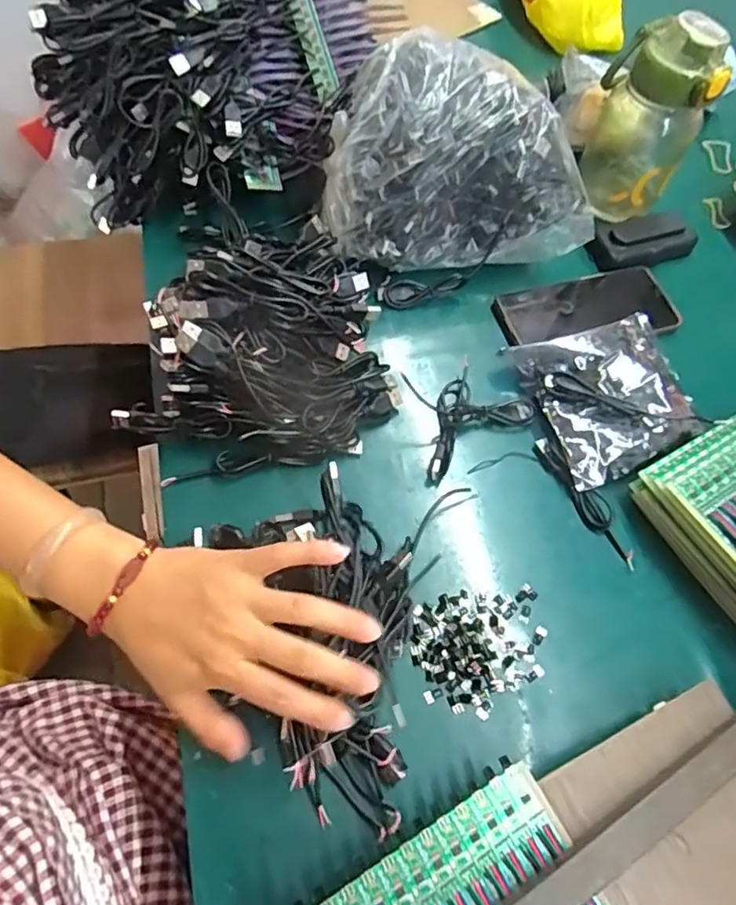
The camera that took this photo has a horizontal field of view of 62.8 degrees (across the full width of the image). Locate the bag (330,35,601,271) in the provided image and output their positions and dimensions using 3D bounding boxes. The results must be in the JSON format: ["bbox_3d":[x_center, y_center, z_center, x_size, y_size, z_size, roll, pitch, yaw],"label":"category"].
[{"bbox_3d":[0.081,-0.255,0.525,0.230,0.131,0.125,-3,63,-5],"label":"bag"}]

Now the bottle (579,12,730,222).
[{"bbox_3d":[0.262,-0.314,0.570,0.091,0.175,0.088,27,65,10],"label":"bottle"}]

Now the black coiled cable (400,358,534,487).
[{"bbox_3d":[0.070,-0.038,0.494,0.110,0.012,0.090,-33,70,-18],"label":"black coiled cable"}]

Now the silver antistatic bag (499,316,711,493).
[{"bbox_3d":[0.204,-0.049,0.498,0.131,0.030,0.129,-19,66,-12],"label":"silver antistatic bag"}]

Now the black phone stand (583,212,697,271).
[{"bbox_3d":[0.270,-0.211,0.599,0.116,0.026,0.052,-15,65,-11],"label":"black phone stand"}]

